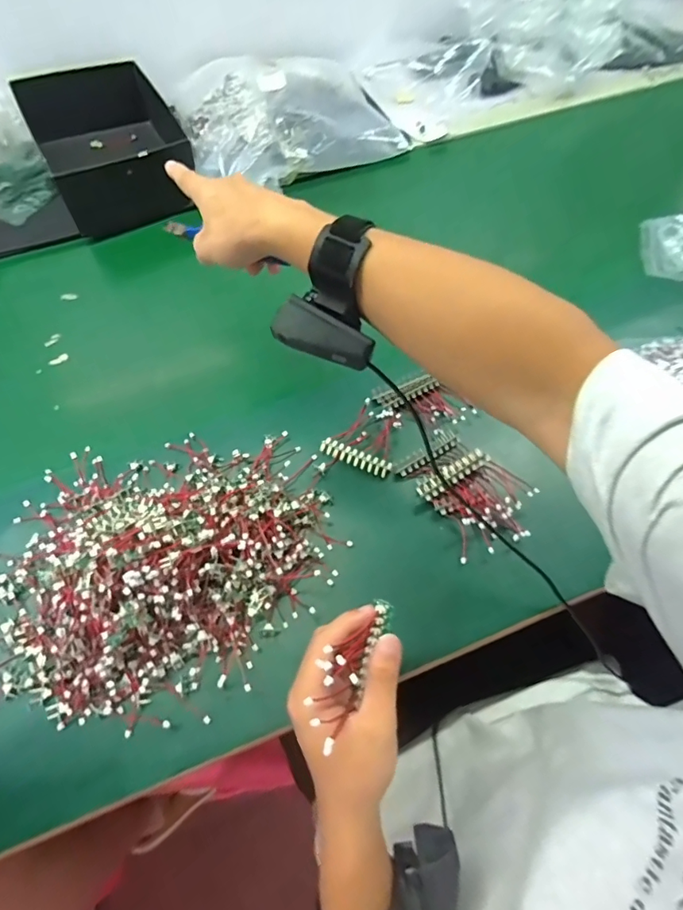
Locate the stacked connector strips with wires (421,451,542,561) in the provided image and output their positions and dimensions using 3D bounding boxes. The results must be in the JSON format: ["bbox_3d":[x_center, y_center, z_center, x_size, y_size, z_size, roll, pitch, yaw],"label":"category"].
[{"bbox_3d":[0.130,0.041,0.436,0.083,0.019,0.089,-29,64,-13],"label":"stacked connector strips with wires"}]

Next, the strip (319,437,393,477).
[{"bbox_3d":[0.013,0.002,0.469,0.073,0.010,0.016,20,64,13],"label":"strip"}]

